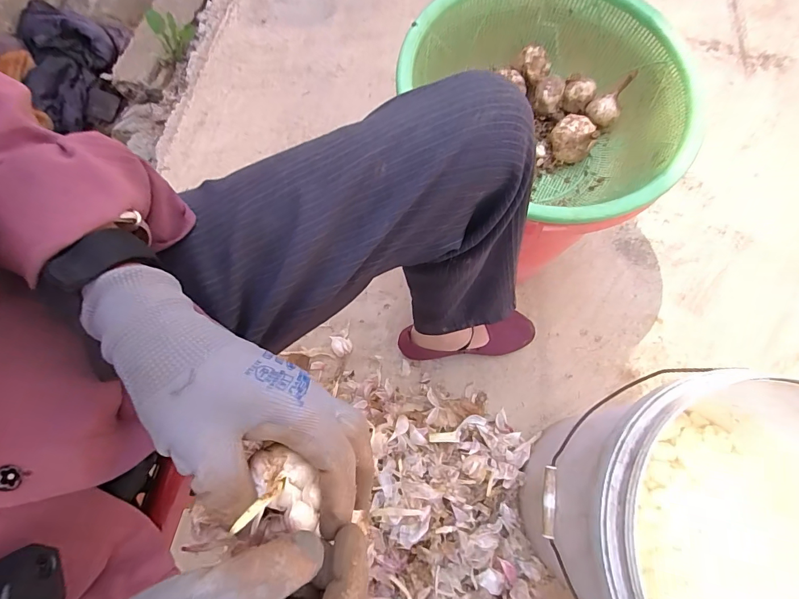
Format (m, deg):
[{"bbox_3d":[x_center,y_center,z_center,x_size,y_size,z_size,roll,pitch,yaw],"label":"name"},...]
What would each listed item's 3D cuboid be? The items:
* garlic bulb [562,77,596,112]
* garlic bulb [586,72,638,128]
[{"bbox_3d":[0.260,-0.299,0.589,0.040,0.033,0.043,30,72,8],"label":"garlic bulb"},{"bbox_3d":[0.307,-0.278,0.581,0.071,0.038,0.045,-33,94,22],"label":"garlic bulb"}]

